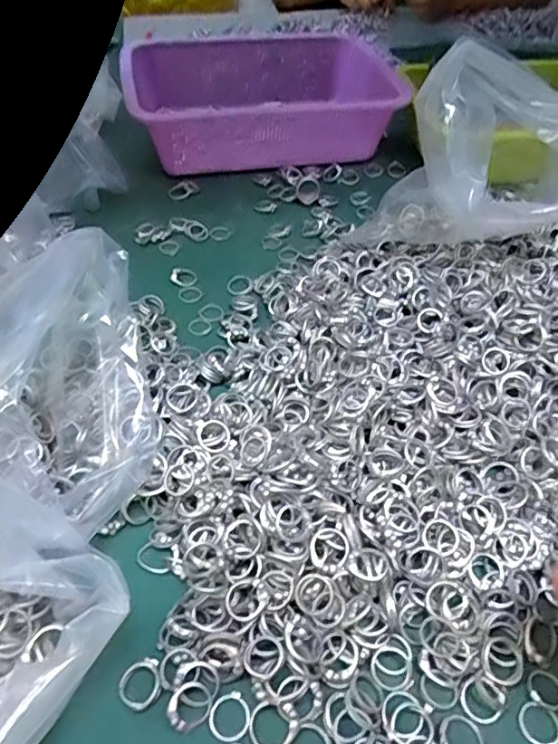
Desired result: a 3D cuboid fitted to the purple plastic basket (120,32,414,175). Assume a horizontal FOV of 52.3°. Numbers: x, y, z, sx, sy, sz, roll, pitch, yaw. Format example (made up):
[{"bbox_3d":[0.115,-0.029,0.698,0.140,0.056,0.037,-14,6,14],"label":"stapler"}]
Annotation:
[{"bbox_3d":[-0.016,-0.331,0.683,0.290,0.088,0.224,-2,47,-5],"label":"purple plastic basket"}]

